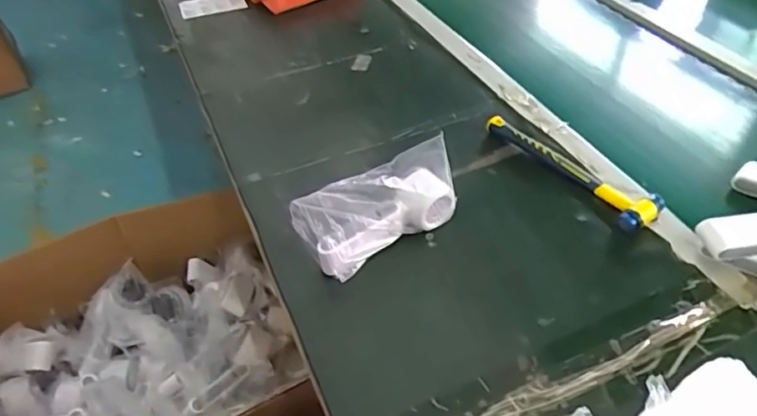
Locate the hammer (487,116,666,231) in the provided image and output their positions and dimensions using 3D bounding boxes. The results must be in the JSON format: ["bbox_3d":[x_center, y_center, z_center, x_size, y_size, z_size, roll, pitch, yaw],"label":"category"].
[{"bbox_3d":[0.236,-0.055,0.705,0.059,0.027,0.241,-28,49,-21],"label":"hammer"}]

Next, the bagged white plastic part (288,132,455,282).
[{"bbox_3d":[0.004,-0.003,0.631,0.188,0.084,0.072,-29,49,-23],"label":"bagged white plastic part"}]

